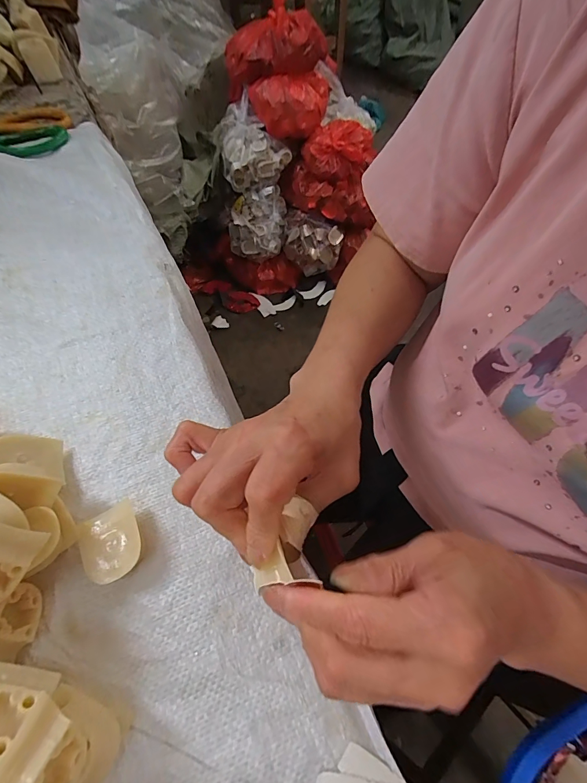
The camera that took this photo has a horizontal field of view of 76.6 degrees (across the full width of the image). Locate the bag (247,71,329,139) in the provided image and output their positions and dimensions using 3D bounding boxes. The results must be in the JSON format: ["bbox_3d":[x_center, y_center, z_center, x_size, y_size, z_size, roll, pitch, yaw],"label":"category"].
[{"bbox_3d":[0.001,-0.809,1.049,0.226,0.105,0.138,-13,62,-9],"label":"bag"}]

